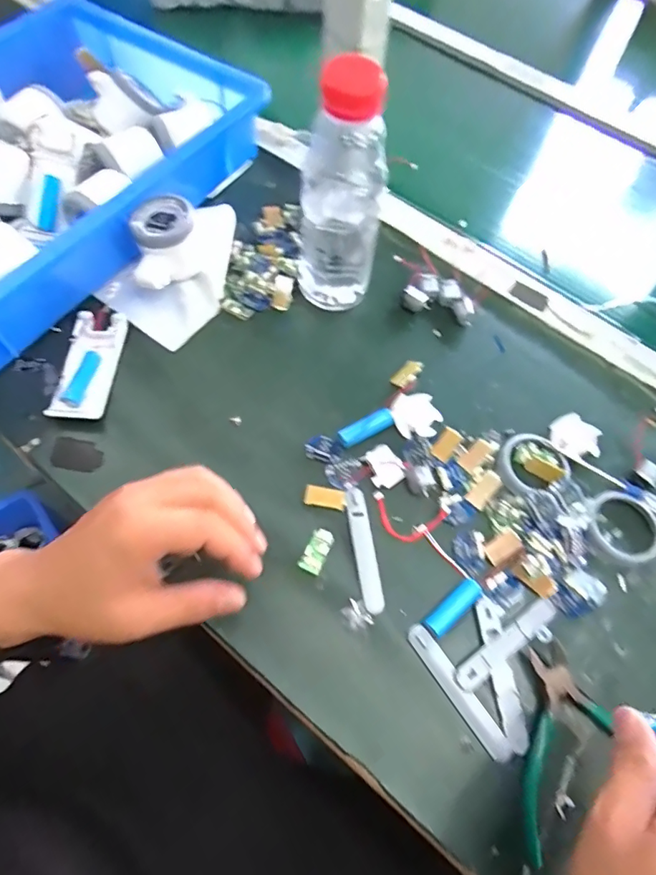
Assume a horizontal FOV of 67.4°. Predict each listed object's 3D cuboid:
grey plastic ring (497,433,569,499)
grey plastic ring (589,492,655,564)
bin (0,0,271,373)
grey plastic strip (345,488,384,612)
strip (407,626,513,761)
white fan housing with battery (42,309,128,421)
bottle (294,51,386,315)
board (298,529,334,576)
[{"bbox_3d":[0.170,0.023,0.408,0.058,0.012,0.054,-3,60,5],"label":"grey plastic ring"},{"bbox_3d":[0.235,0.069,0.389,0.057,0.012,0.055,1,65,-2],"label":"grey plastic ring"},{"bbox_3d":[-0.292,-0.258,0.470,0.291,0.094,0.421,32,67,11],"label":"bin"},{"bbox_3d":[0.027,0.084,0.372,0.014,0.004,0.093,-6,65,-6],"label":"grey plastic strip"},{"bbox_3d":[0.088,0.171,0.333,0.016,0.005,0.095,-32,70,-16],"label":"strip"},{"bbox_3d":[-0.203,-0.062,0.420,0.041,0.016,0.102,4,65,-1],"label":"white fan housing with battery"},{"bbox_3d":[0.010,-0.189,0.396,0.066,0.197,0.061,5,65,0],"label":"bottle"},{"bbox_3d":[-0.008,0.085,0.369,0.017,0.005,0.033,27,66,9],"label":"board"}]

